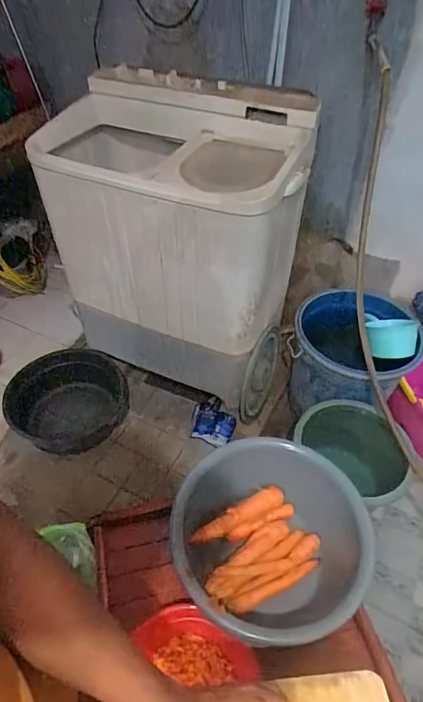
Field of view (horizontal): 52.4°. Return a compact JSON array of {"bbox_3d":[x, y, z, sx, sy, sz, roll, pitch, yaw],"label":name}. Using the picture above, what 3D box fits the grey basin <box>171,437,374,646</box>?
[{"bbox_3d":[0.087,0.323,0.714,0.282,0.151,0.295,0,46,0],"label":"grey basin"}]

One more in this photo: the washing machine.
[{"bbox_3d":[-0.138,-0.309,1.419,0.748,0.952,0.420,21,49,18],"label":"washing machine"}]

